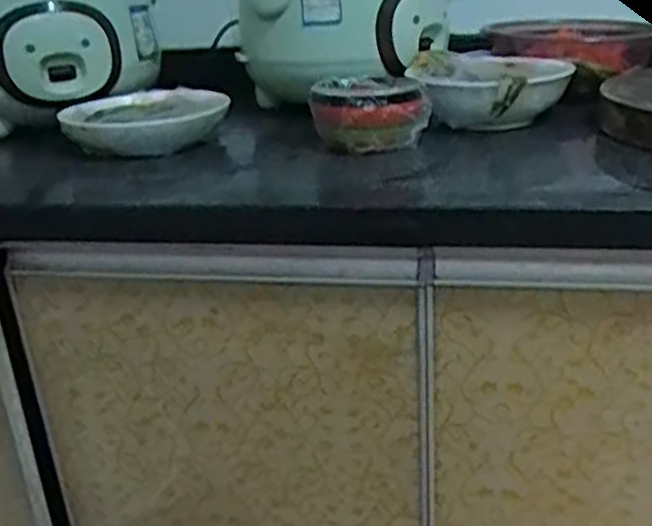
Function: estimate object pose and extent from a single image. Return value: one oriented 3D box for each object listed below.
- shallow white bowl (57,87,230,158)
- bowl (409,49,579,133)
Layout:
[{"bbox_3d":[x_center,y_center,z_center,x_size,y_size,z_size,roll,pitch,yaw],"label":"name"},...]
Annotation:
[{"bbox_3d":[-0.197,-0.157,0.819,0.158,0.045,0.158,-5,21,2],"label":"shallow white bowl"},{"bbox_3d":[0.176,-0.186,0.795,0.155,0.070,0.149,-4,23,1],"label":"bowl"}]

